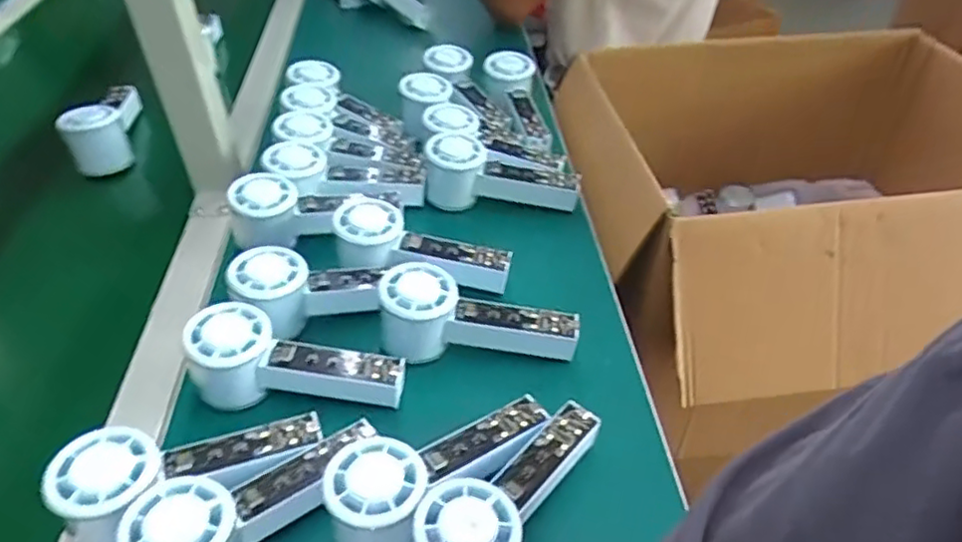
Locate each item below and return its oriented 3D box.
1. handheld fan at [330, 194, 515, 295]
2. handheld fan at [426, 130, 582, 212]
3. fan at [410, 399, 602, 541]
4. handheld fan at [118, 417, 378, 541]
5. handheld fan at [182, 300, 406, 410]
[{"bbox_3d":[-0.051,-0.018,0.561,0.153,0.040,0.057,17,43,-2],"label":"handheld fan"},{"bbox_3d":[0.022,-0.095,0.640,0.149,0.056,0.057,7,42,8],"label":"handheld fan"},{"bbox_3d":[0.015,0.133,0.393,0.059,0.058,0.160,22,46,23],"label":"fan"},{"bbox_3d":[-0.132,0.134,0.390,0.145,0.055,0.055,-33,51,-31],"label":"handheld fan"},{"bbox_3d":[-0.134,0.073,0.473,0.153,0.060,0.055,14,42,-5],"label":"handheld fan"}]

